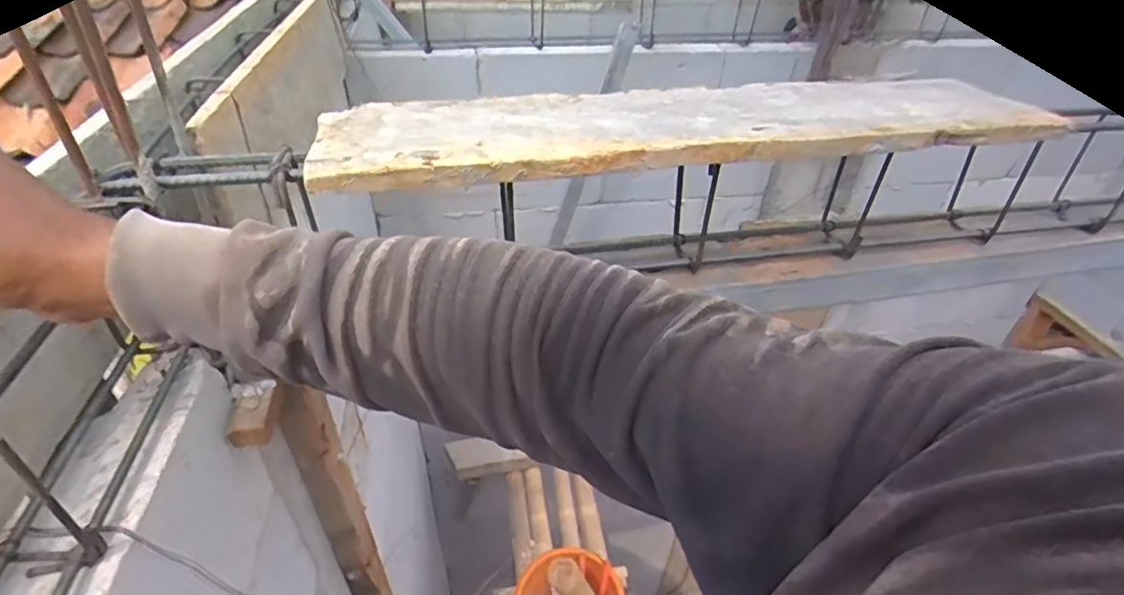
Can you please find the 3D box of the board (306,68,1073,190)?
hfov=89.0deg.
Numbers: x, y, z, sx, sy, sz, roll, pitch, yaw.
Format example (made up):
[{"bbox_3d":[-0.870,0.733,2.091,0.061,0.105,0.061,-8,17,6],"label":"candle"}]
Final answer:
[{"bbox_3d":[0.135,-0.173,0.542,0.693,0.030,0.166,-8,39,-13],"label":"board"}]

